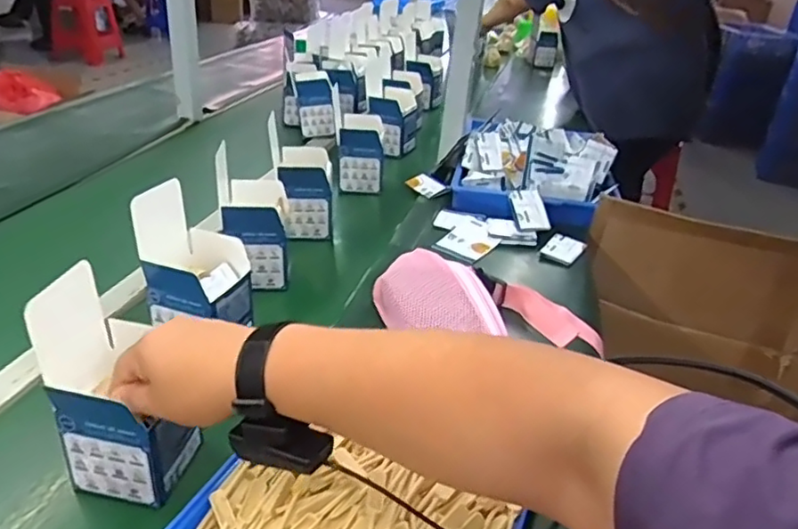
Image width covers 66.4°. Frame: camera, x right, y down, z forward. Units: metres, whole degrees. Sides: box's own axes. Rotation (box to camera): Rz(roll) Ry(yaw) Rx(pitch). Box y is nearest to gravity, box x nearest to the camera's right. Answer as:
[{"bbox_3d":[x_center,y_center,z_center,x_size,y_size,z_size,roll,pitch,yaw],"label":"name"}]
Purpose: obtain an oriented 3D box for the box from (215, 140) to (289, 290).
[{"bbox_3d":[-0.191,-0.056,0.802,0.093,0.147,0.097,-1,31,-11],"label":"box"}]

